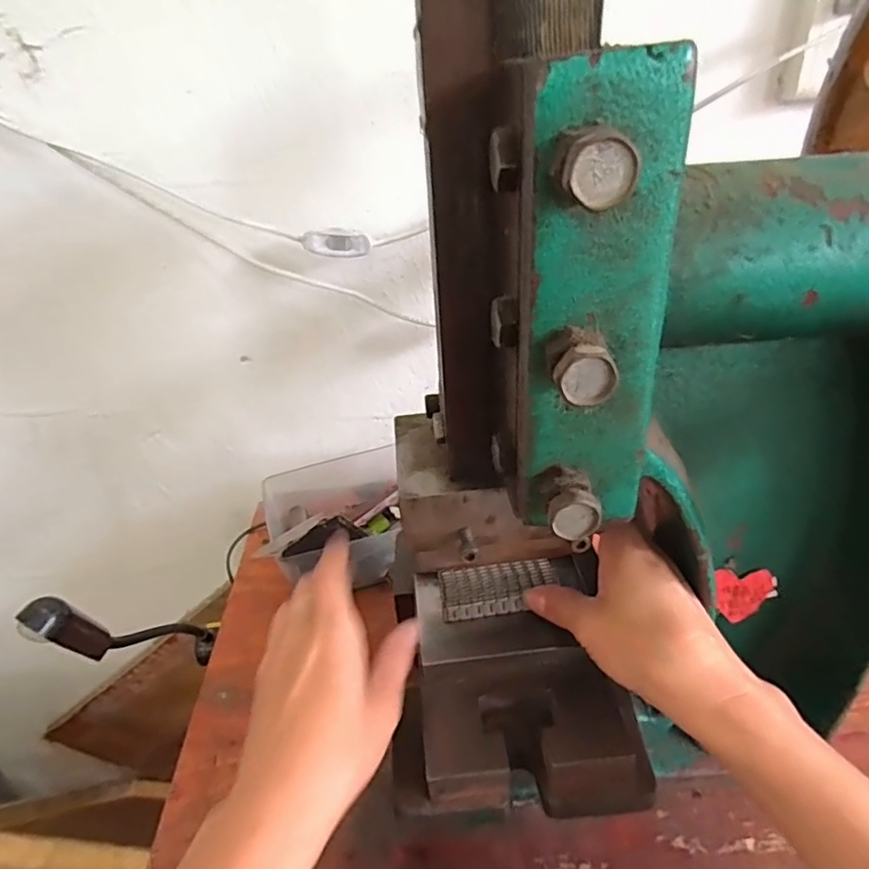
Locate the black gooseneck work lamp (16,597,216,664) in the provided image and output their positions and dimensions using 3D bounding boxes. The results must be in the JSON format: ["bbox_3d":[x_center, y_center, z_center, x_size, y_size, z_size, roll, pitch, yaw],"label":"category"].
[{"bbox_3d":[-0.194,0.140,0.403,0.021,0.289,0.031,-12,71,-10],"label":"black gooseneck work lamp"}]

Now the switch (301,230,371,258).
[{"bbox_3d":[-0.082,-0.156,0.484,0.056,0.020,0.012,2,32,12],"label":"switch"}]

